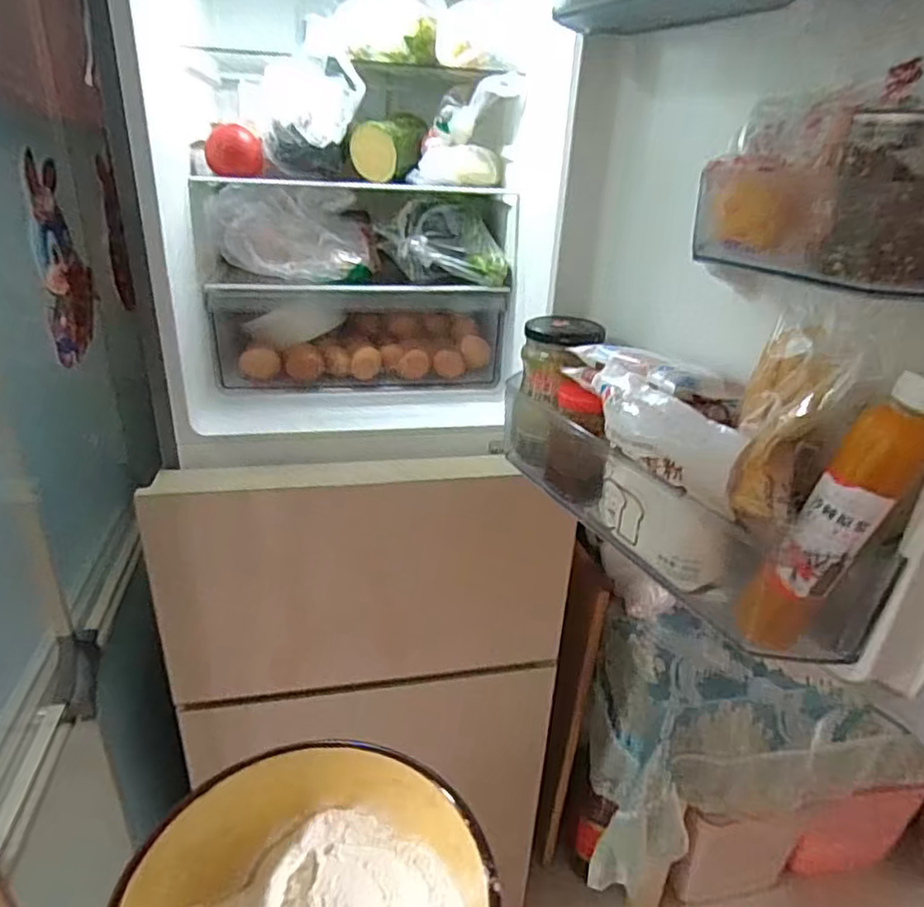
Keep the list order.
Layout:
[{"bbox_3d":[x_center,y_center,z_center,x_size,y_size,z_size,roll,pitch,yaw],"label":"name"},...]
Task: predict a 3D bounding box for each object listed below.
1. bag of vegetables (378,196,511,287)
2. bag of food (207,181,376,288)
[{"bbox_3d":[-0.032,-0.321,0.965,0.178,0.104,0.141,-3,27,-14],"label":"bag of vegetables"},{"bbox_3d":[-0.248,-0.329,0.954,0.230,0.110,0.143,-4,27,-15],"label":"bag of food"}]

